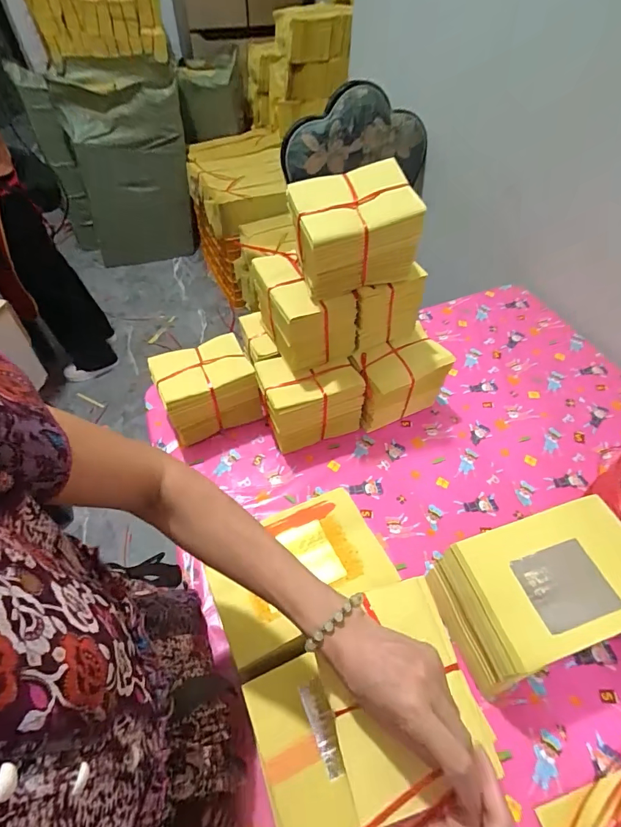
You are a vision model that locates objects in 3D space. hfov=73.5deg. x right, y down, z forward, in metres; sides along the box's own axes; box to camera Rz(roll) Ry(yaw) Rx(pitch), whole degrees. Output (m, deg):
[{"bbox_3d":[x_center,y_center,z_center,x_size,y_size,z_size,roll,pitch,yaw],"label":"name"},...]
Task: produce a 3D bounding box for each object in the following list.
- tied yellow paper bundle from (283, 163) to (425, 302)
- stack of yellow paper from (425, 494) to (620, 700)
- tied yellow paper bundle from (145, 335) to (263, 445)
[{"bbox_3d":[0.064,-0.272,0.630,0.171,0.142,0.125,-11,51,-10],"label":"tied yellow paper bundle"},{"bbox_3d":[0.313,0.249,0.575,0.257,0.138,0.160,-13,52,-12],"label":"stack of yellow paper"},{"bbox_3d":[-0.190,-0.035,0.783,0.165,0.130,0.145,-21,54,-18],"label":"tied yellow paper bundle"}]

